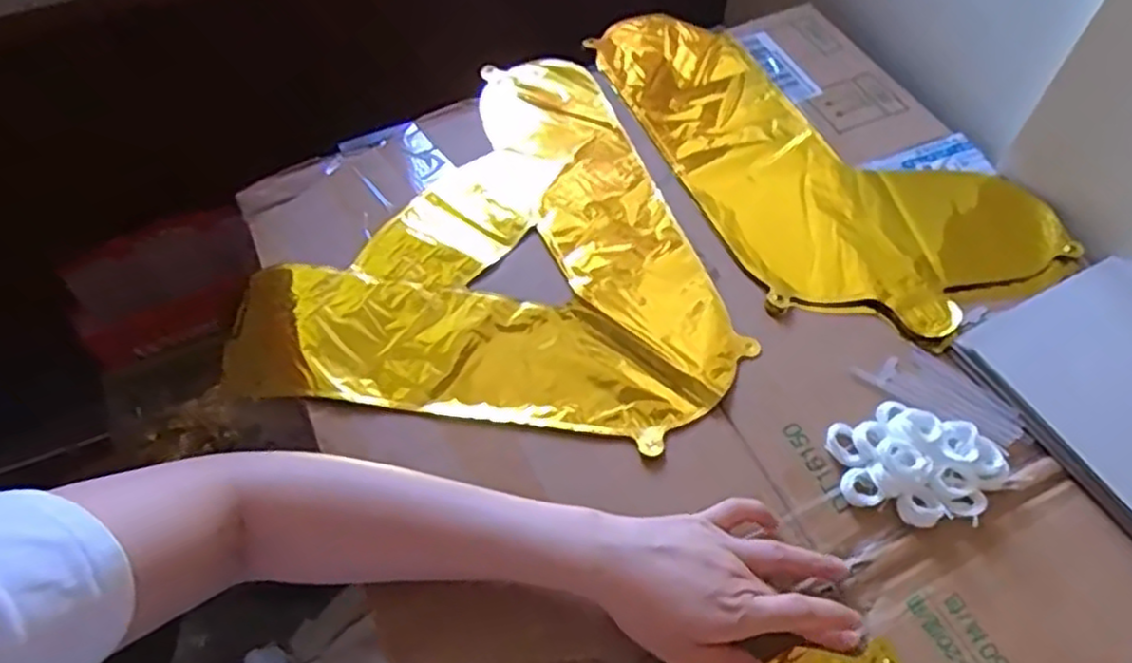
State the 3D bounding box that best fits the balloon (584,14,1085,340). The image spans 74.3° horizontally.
[{"bbox_3d":[0.192,-0.158,0.629,0.226,0.016,0.394,-27,62,-16],"label":"balloon"}]

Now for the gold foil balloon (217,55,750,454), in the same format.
[{"bbox_3d":[-0.050,-0.087,0.597,0.351,0.036,0.359,5,58,4],"label":"gold foil balloon"}]

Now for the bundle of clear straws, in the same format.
[{"bbox_3d":[0.251,0.040,0.495,0.100,0.006,0.046,40,66,22],"label":"bundle of clear straws"}]

